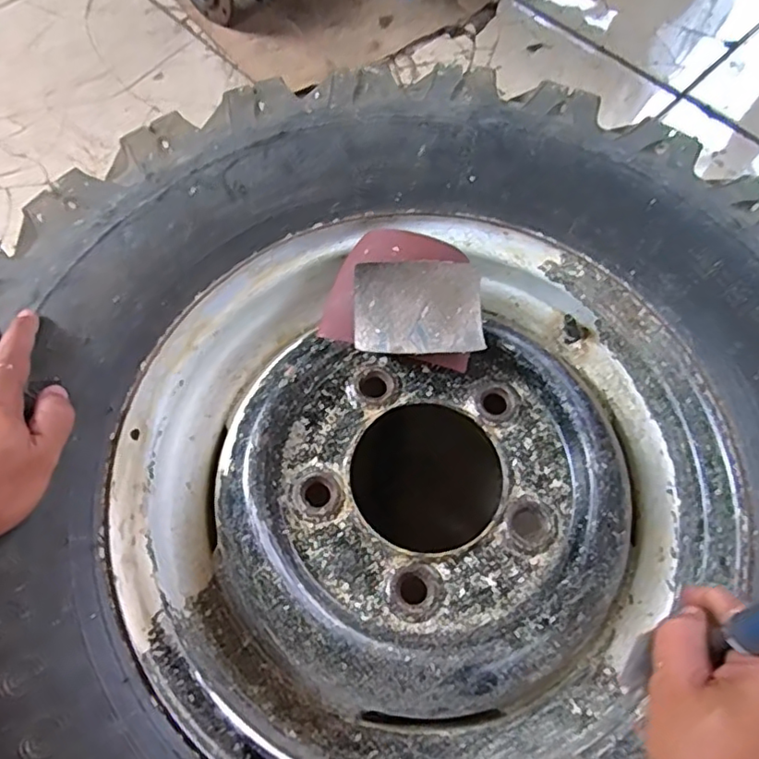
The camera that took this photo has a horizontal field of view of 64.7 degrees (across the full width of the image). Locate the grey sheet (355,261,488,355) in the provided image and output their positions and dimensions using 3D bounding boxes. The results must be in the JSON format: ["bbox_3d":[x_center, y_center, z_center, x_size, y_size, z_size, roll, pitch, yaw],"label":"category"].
[{"bbox_3d":[0.031,-0.055,0.466,0.097,0.012,0.071,-1,83,-3],"label":"grey sheet"}]

